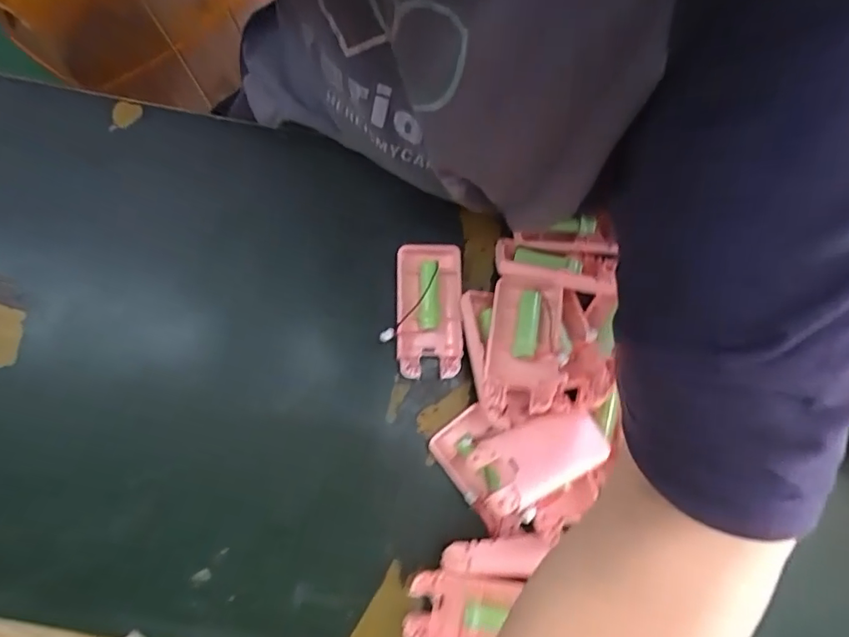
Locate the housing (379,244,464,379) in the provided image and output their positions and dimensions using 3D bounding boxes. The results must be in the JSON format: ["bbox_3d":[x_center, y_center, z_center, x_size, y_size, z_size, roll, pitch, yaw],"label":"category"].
[{"bbox_3d":[0.001,-0.005,0.371,0.052,0.021,0.095,1,78,-4],"label":"housing"}]

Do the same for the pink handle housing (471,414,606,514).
[{"bbox_3d":[0.074,0.084,0.319,0.094,0.015,0.040,-15,77,-30],"label":"pink handle housing"}]

